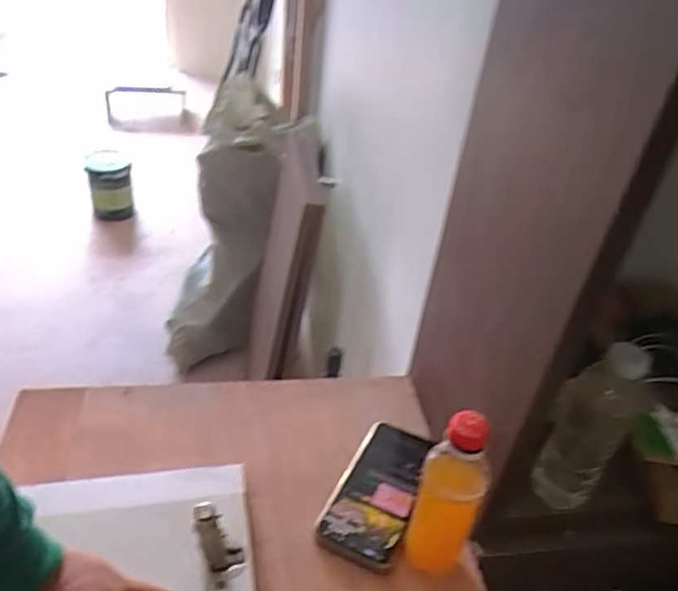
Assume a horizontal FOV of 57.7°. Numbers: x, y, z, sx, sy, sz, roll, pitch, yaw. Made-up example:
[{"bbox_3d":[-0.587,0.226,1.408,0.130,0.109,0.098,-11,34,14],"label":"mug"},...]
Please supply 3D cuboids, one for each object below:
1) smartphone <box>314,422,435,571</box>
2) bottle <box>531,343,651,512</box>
[{"bbox_3d":[0.041,0.195,0.627,0.078,0.013,0.165,19,39,14],"label":"smartphone"},{"bbox_3d":[0.222,0.121,0.558,0.059,0.196,0.055,28,42,24],"label":"bottle"}]

